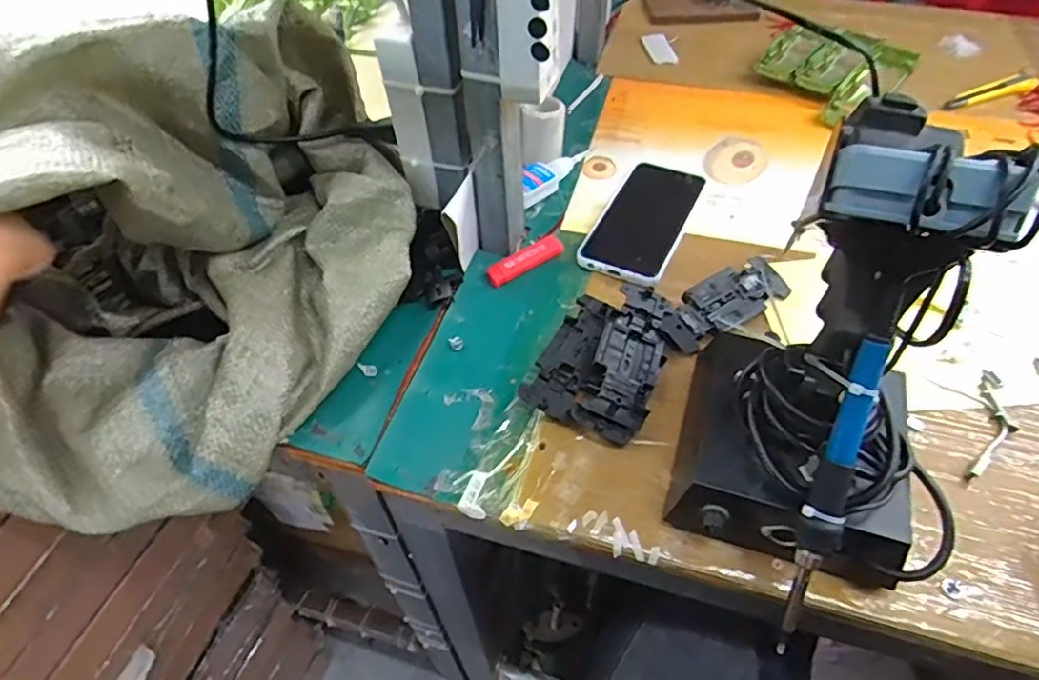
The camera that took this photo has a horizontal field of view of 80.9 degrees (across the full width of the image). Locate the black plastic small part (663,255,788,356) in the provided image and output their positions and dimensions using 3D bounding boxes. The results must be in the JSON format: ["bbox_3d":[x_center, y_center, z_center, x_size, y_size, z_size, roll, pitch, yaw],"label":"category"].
[{"bbox_3d":[0.172,-0.030,0.514,0.125,0.021,0.046,-28,55,-20],"label":"black plastic small part"}]

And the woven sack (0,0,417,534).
[{"bbox_3d":[-0.236,-0.085,0.435,0.297,0.205,0.326,-16,52,-11],"label":"woven sack"}]

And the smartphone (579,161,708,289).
[{"bbox_3d":[0.122,-0.119,0.593,0.077,0.015,0.172,20,54,17],"label":"smartphone"}]

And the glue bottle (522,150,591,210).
[{"bbox_3d":[0.035,-0.176,0.633,0.029,0.027,0.111,31,58,24],"label":"glue bottle"}]

